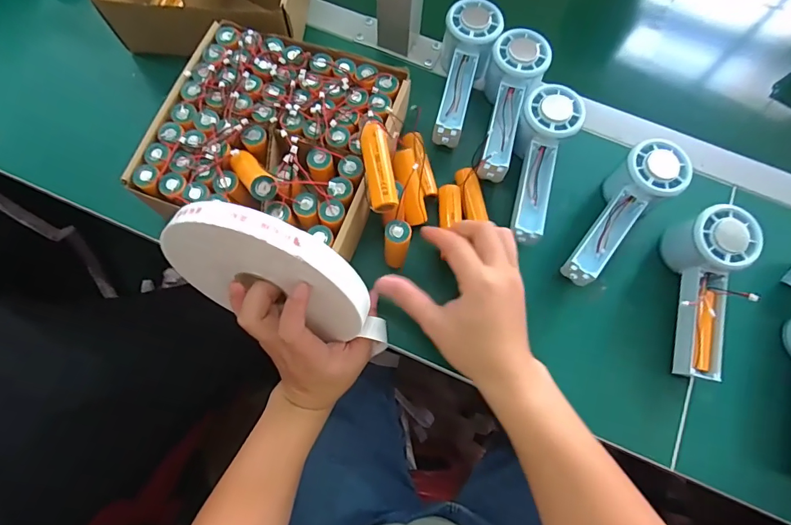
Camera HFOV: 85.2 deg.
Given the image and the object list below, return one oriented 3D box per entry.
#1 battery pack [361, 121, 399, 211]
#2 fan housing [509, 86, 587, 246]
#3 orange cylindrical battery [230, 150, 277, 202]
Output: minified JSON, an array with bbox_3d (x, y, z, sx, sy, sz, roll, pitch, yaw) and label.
[{"bbox_3d":[-0.014,-0.079,0.354,0.022,0.023,0.073,-8,73,-5],"label":"battery pack"},{"bbox_3d":[0.141,-0.096,0.414,0.057,0.039,0.156,13,90,2],"label":"fan housing"},{"bbox_3d":[-0.116,-0.072,0.346,0.020,0.020,0.059,-36,50,-12],"label":"orange cylindrical battery"}]

